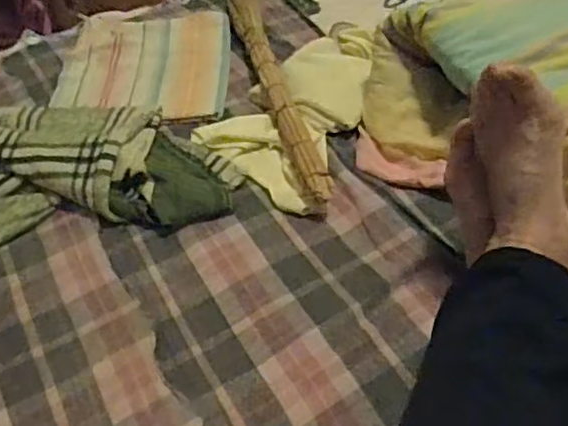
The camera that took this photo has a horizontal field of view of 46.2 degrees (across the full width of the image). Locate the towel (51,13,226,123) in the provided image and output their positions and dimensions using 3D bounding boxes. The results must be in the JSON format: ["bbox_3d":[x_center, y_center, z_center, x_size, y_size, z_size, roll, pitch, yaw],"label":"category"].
[{"bbox_3d":[-0.207,-0.233,1.009,0.244,0.020,0.268,-1,45,3],"label":"towel"}]

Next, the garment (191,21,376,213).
[{"bbox_3d":[0.008,-0.151,0.908,0.193,0.041,0.349,15,48,18],"label":"garment"}]

